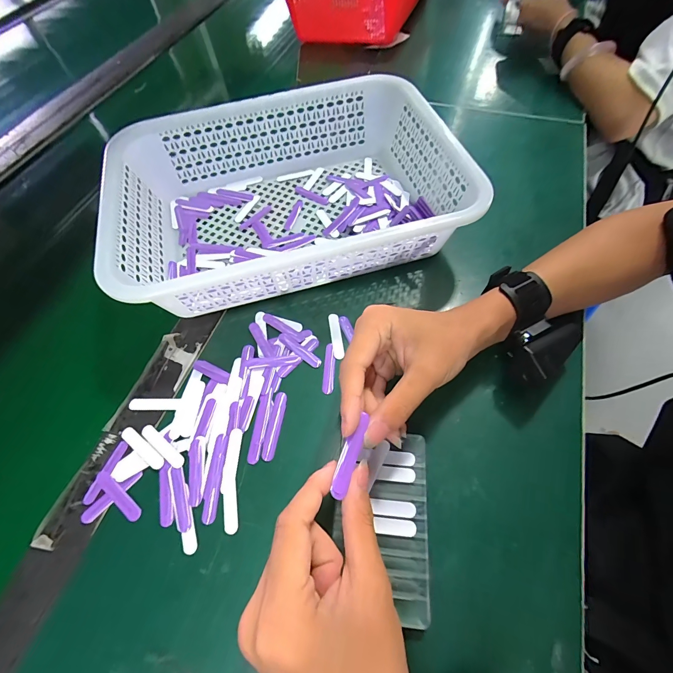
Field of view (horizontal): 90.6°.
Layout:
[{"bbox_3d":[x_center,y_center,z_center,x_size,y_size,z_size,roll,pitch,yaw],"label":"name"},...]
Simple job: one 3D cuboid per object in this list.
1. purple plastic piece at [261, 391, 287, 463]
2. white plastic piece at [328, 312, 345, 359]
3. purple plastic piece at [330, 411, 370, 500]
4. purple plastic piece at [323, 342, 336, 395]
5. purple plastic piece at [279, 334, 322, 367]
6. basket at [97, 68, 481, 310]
[{"bbox_3d":[-0.054,0.077,0.290,0.011,0.004,0.058,6,62,8],"label":"purple plastic piece"},{"bbox_3d":[0.000,-0.001,0.331,0.010,0.004,0.050,-9,61,-1],"label":"white plastic piece"},{"bbox_3d":[0.008,0.074,0.208,0.010,0.004,0.052,18,59,14],"label":"purple plastic piece"},{"bbox_3d":[-0.007,0.029,0.315,0.011,0.004,0.050,1,61,5],"label":"purple plastic piece"},{"bbox_3d":[-0.037,0.012,0.325,0.051,0.004,0.011,35,69,21],"label":"purple plastic piece"},{"bbox_3d":[-0.052,-0.154,0.369,0.346,0.085,0.255,-17,61,-5],"label":"basket"}]

